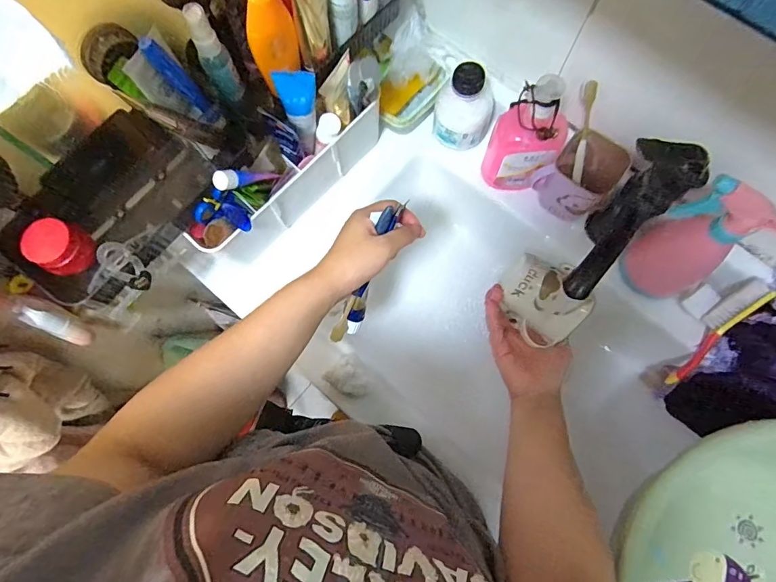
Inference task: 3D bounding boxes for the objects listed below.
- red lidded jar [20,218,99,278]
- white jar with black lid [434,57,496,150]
[{"bbox_3d":[-0.348,-0.047,0.462,0.046,0.050,0.054,34,79,9],"label":"red lidded jar"},{"bbox_3d":[0.105,-0.253,0.593,0.080,0.098,0.070,6,76,3],"label":"white jar with black lid"}]

